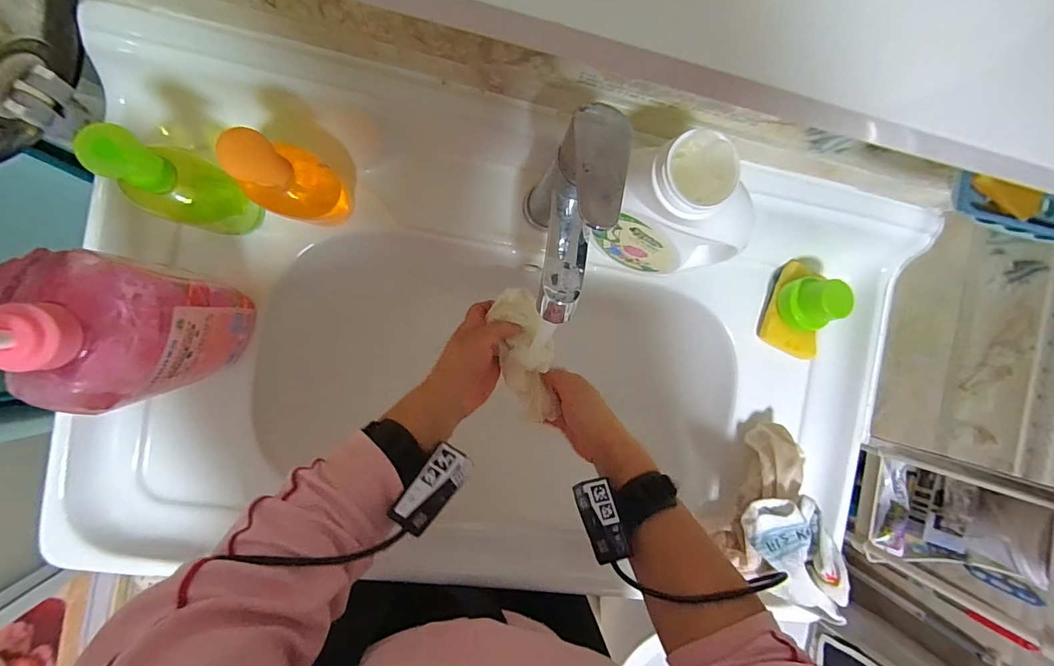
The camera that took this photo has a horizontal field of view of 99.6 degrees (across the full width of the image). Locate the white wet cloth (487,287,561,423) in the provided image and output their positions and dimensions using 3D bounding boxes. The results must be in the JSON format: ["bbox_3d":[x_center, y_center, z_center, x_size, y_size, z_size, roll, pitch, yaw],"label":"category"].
[{"bbox_3d":[0.004,0.031,0.459,0.055,0.049,0.146,-14,107,-8],"label":"white wet cloth"}]

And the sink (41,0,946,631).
[{"bbox_3d":[-0.015,0.039,0.529,0.801,0.233,0.502,11,91,-9],"label":"sink"}]

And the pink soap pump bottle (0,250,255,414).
[{"bbox_3d":[-0.273,-0.001,0.298,0.067,0.247,0.095,14,90,-9],"label":"pink soap pump bottle"}]

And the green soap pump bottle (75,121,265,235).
[{"bbox_3d":[-0.275,-0.117,0.356,0.058,0.180,0.058,0,93,-9],"label":"green soap pump bottle"}]

